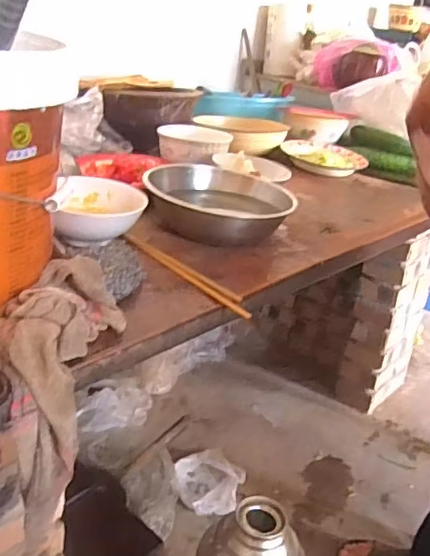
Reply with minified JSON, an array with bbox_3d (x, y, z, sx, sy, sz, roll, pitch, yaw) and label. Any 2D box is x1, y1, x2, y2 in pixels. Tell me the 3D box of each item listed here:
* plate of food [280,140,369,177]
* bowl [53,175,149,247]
[{"bbox_3d":[0.279,-0.306,1.457,0.216,0.047,0.173,12,24,11],"label":"plate of food"},{"bbox_3d":[-0.165,-0.095,0.811,0.126,0.062,0.127,0,25,-17],"label":"bowl"}]

